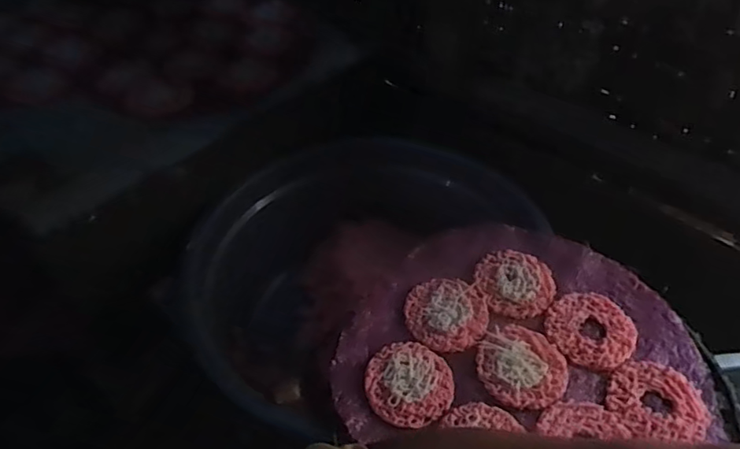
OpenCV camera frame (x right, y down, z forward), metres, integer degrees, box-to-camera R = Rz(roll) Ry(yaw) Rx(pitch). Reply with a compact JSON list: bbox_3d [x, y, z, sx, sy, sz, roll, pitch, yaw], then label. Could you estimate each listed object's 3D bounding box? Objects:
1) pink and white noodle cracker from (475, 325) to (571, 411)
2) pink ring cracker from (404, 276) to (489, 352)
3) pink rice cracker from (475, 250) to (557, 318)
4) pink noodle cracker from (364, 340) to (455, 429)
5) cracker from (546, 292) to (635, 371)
[{"bbox_3d":[0.141,0.129,0.535,0.078,0.004,0.078,-1,46,1],"label":"pink and white noodle cracker"},{"bbox_3d":[0.076,0.086,0.574,0.078,0.008,0.082,-1,46,1],"label":"pink ring cracker"},{"bbox_3d":[0.151,0.059,0.598,0.078,0.006,0.077,-1,46,1],"label":"pink rice cracker"},{"bbox_3d":[0.036,0.141,0.523,0.077,0.005,0.081,0,46,1],"label":"pink noodle cracker"},{"bbox_3d":[0.214,0.101,0.560,0.078,0.004,0.082,-1,46,1],"label":"cracker"}]

